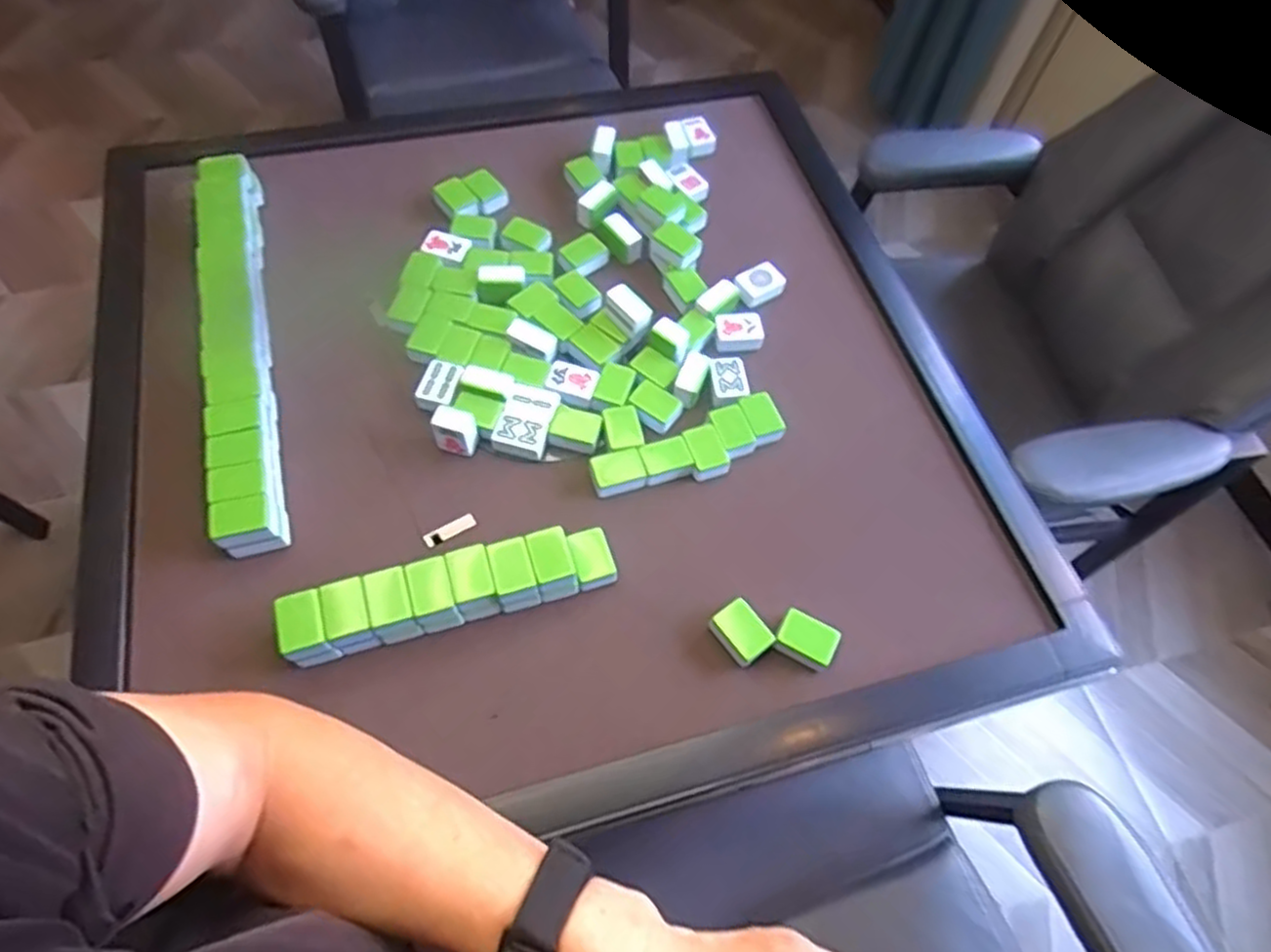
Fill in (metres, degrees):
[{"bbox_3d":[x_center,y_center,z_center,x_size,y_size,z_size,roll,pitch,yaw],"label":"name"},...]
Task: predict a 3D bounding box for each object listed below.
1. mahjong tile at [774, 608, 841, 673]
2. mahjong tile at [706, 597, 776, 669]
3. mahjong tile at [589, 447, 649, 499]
[{"bbox_3d":[0.159,0.151,0.673,0.052,0.026,0.036,27,63,10],"label":"mahjong tile"},{"bbox_3d":[0.100,0.145,0.678,0.041,0.017,0.052,-35,70,-20],"label":"mahjong tile"},{"bbox_3d":[-0.019,-0.003,0.750,0.054,0.024,0.038,-15,64,-12],"label":"mahjong tile"}]

